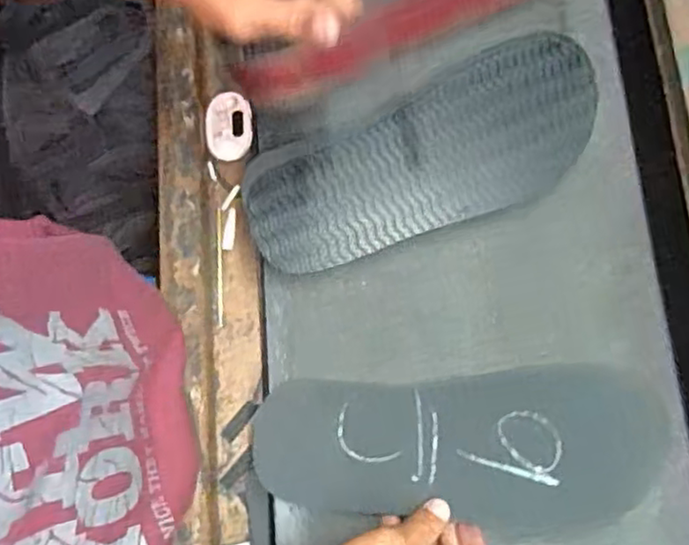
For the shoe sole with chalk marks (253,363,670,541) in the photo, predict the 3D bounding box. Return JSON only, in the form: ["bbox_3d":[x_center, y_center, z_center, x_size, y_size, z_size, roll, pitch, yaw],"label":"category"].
[{"bbox_3d":[0.083,0.126,0.474,0.285,0.020,0.112,-1,73,2],"label":"shoe sole with chalk marks"}]

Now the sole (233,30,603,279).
[{"bbox_3d":[0.065,-0.088,0.511,0.285,0.015,0.113,-25,76,-6],"label":"sole"}]

